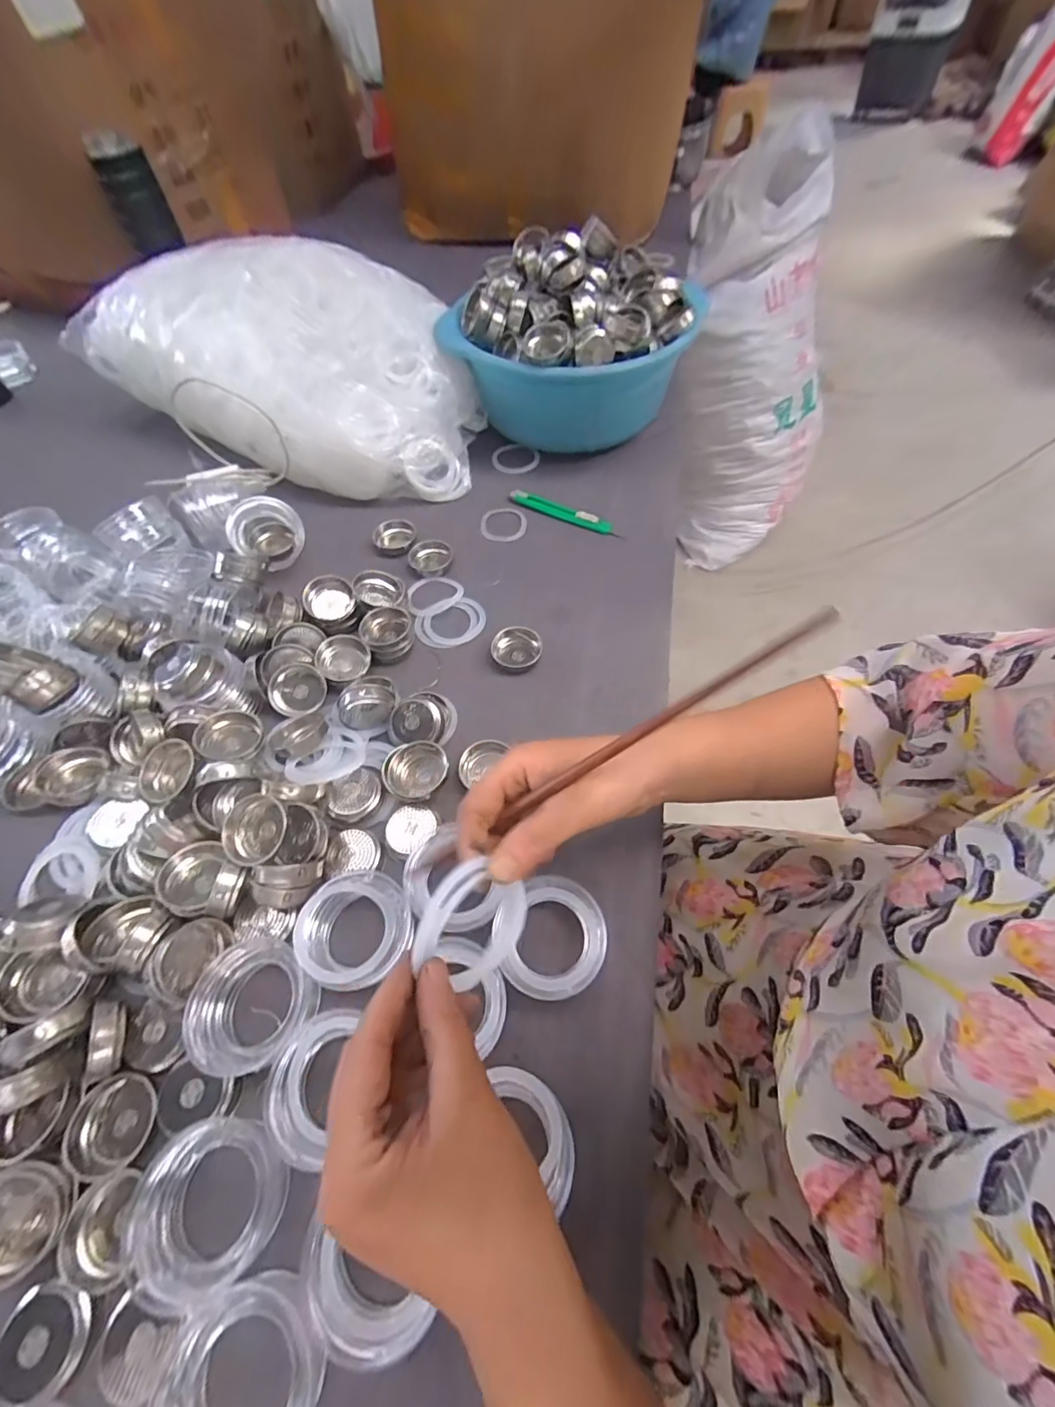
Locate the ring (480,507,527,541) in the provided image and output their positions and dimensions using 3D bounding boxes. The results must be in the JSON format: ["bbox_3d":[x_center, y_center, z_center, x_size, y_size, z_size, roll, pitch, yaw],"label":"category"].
[{"bbox_3d":[-0.027,-0.196,0.562,0.051,0.007,0.059,4,57,5],"label":"ring"}]

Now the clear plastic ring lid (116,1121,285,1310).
[{"bbox_3d":[-0.166,0.258,0.259,0.073,0.023,0.066,-36,63,-20],"label":"clear plastic ring lid"}]

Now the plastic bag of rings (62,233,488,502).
[{"bbox_3d":[-0.292,-0.396,0.600,0.476,0.167,0.239,8,58,8],"label":"plastic bag of rings"}]

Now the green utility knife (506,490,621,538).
[{"bbox_3d":[0.040,-0.213,0.564,0.133,0.013,0.017,26,62,18],"label":"green utility knife"}]

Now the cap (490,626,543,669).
[{"bbox_3d":[-0.009,-0.052,0.459,0.044,0.015,0.044,-1,57,2],"label":"cap"}]

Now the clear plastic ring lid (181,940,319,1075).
[{"bbox_3d":[-0.165,0.178,0.307,0.068,0.031,0.071,-1,57,2],"label":"clear plastic ring lid"}]

